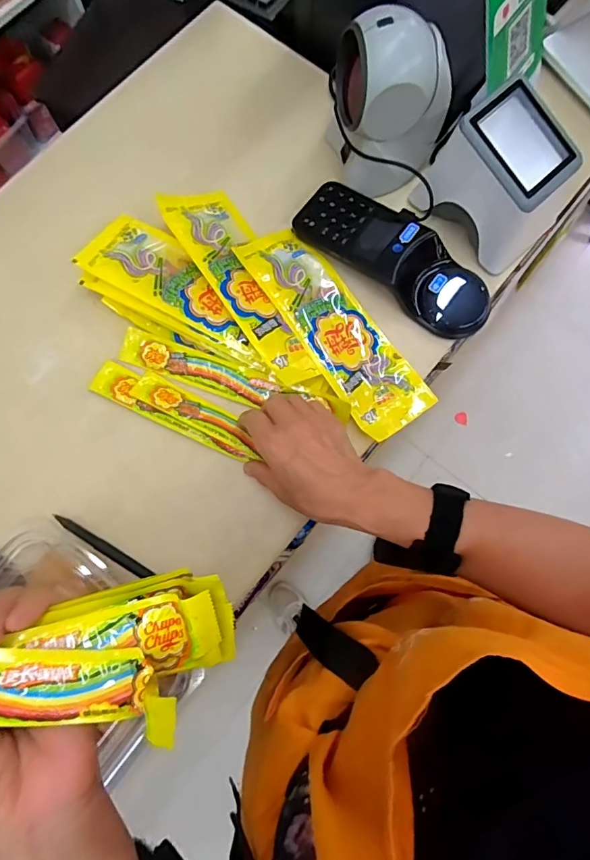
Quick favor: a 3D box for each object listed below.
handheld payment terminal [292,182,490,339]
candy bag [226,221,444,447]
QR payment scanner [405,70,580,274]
[{"bbox_3d":[0.105,-0.179,0.484,0.217,0.045,0.087,33,79,6],"label":"handheld payment terminal"},{"bbox_3d":[0.038,-0.104,0.469,0.084,0.015,0.241,-34,85,-24],"label":"candy bag"},{"bbox_3d":[0.204,-0.246,0.456,0.100,0.099,0.127,-42,82,-9],"label":"QR payment scanner"}]

